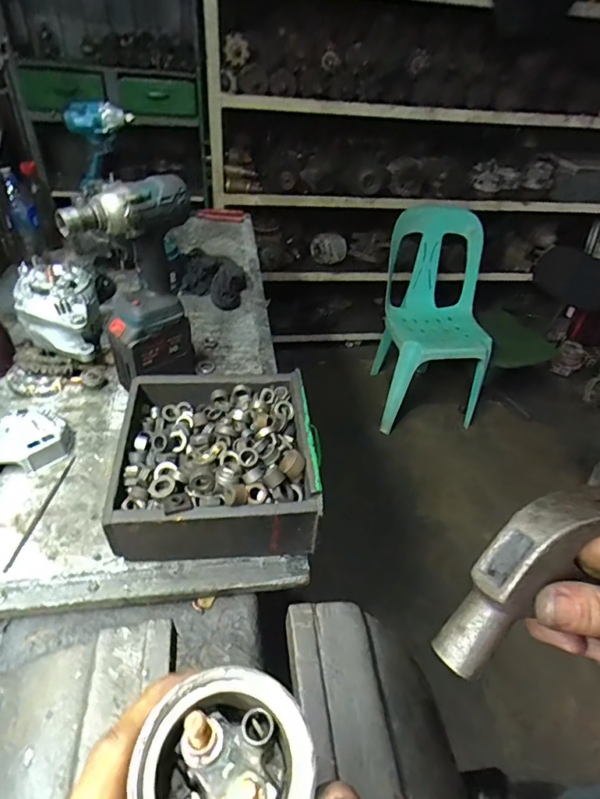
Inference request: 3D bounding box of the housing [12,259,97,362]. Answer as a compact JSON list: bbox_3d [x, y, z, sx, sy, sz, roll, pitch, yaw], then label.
[{"bbox_3d":[-0.406,-0.150,0.794,0.116,0.105,0.130,-3,42,-10],"label":"housing"}]

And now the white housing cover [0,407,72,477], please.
[{"bbox_3d":[-0.389,0.056,0.684,0.101,0.037,0.112,-8,44,-16],"label":"white housing cover"}]

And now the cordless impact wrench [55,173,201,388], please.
[{"bbox_3d":[-0.232,-0.145,0.698,0.165,0.326,0.085,-13,45,-21],"label":"cordless impact wrench"}]

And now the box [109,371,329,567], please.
[{"bbox_3d":[-0.110,0.075,0.638,0.239,0.114,0.245,0,42,-8],"label":"box"}]

